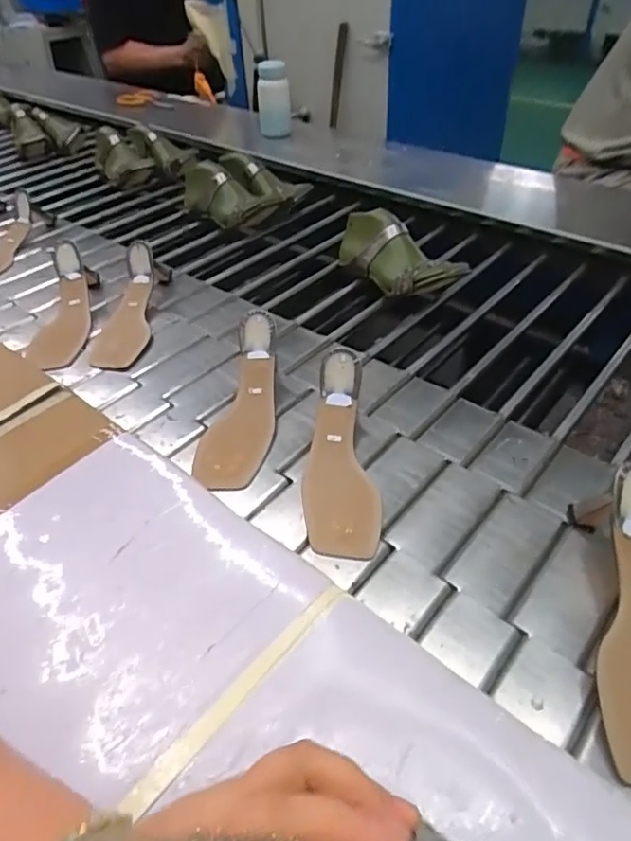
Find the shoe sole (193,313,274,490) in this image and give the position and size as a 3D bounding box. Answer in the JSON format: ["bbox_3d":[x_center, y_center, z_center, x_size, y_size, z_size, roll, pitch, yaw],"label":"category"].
[{"bbox_3d":[-0.081,-0.021,0.622,0.073,0.036,0.218,6,63,7],"label":"shoe sole"}]

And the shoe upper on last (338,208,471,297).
[{"bbox_3d":[0.123,-0.241,0.832,0.105,0.089,0.227,-30,51,-27],"label":"shoe upper on last"}]

